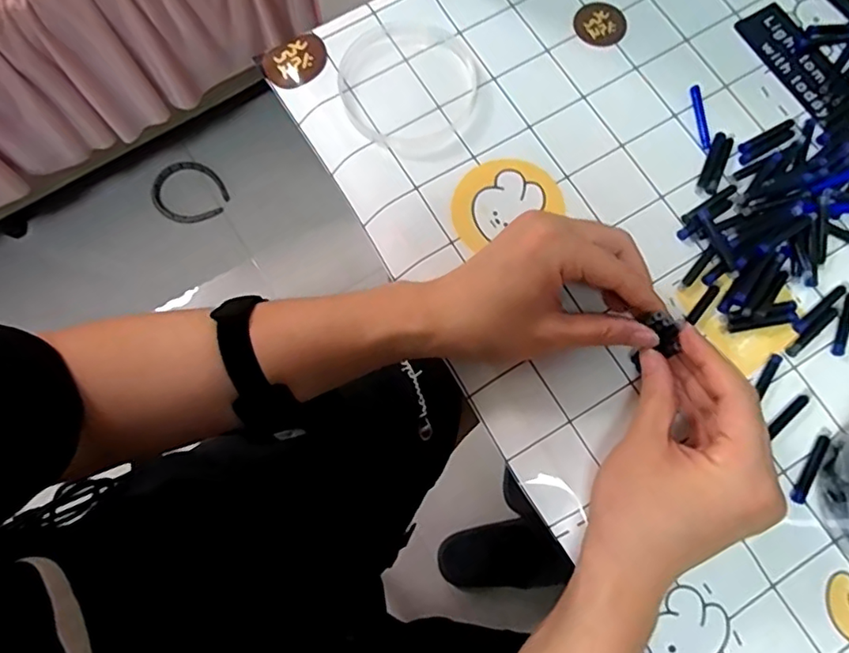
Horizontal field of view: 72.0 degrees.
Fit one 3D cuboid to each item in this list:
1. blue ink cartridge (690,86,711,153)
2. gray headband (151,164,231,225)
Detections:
[{"bbox_3d":[0.204,-0.153,0.429,0.008,0.004,0.055,-4,76,-1],"label":"blue ink cartridge"},{"bbox_3d":[-0.486,-0.275,1.201,0.137,0.015,0.139,0,70,0],"label":"gray headband"}]

